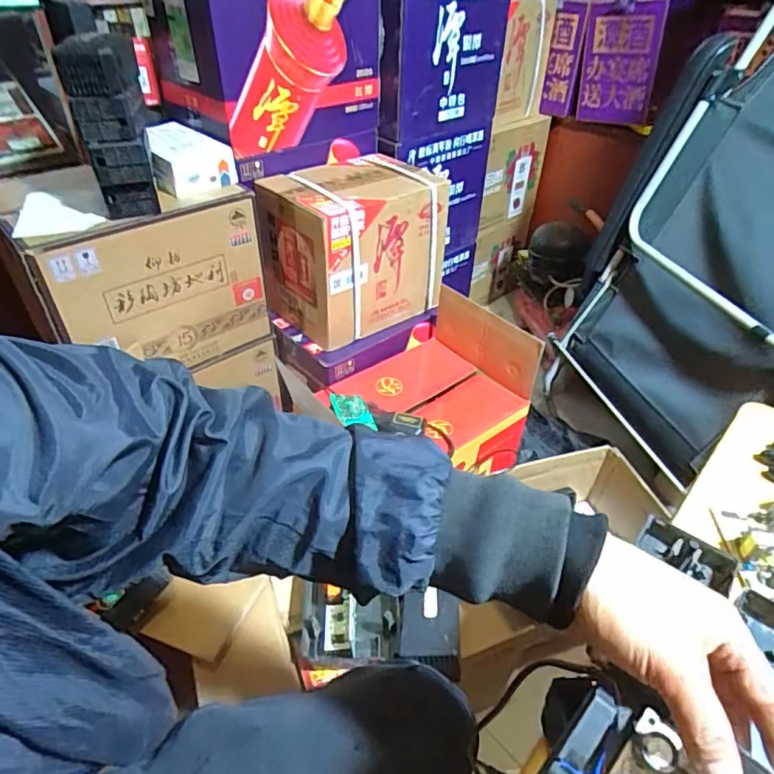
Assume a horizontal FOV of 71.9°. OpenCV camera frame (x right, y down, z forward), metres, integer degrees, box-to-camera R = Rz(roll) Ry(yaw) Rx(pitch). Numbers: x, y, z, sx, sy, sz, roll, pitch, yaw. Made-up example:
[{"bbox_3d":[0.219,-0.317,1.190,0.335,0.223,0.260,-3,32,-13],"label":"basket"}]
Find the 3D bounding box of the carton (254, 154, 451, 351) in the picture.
[{"bbox_3d":[-0.066,-0.291,1.127,0.326,0.282,0.219,-29,49,-30],"label":"carton"}]

